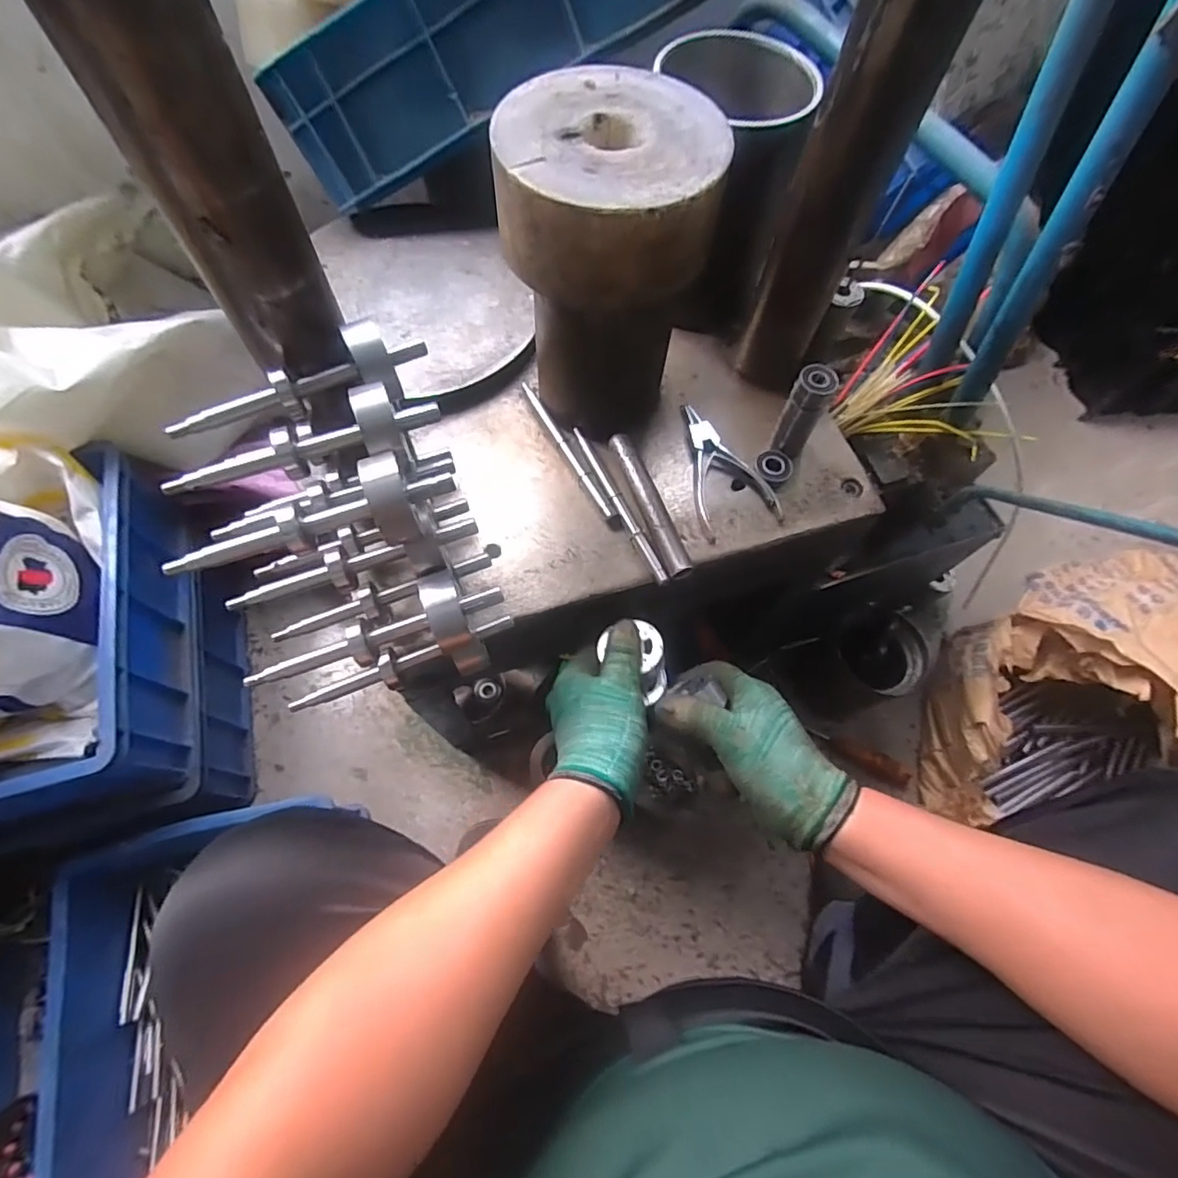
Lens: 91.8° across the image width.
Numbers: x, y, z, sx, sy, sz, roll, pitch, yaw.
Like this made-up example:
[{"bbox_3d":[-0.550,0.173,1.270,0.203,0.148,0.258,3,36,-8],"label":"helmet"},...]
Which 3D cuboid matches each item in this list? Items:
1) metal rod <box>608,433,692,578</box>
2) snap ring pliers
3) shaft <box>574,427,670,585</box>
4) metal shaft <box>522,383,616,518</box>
[{"bbox_3d":[0.051,-0.072,0.485,0.019,0.015,0.140,-18,68,-10],"label":"metal rod"},{"bbox_3d":[0.122,-0.110,0.509,0.071,0.015,0.134,-8,67,-6],"label":"snap ring pliers"},{"bbox_3d":[0.025,-0.073,0.486,0.011,0.008,0.161,-24,69,-13],"label":"shaft"},{"bbox_3d":[-0.021,-0.126,0.508,0.011,0.010,0.162,-26,70,-13],"label":"metal shaft"}]

